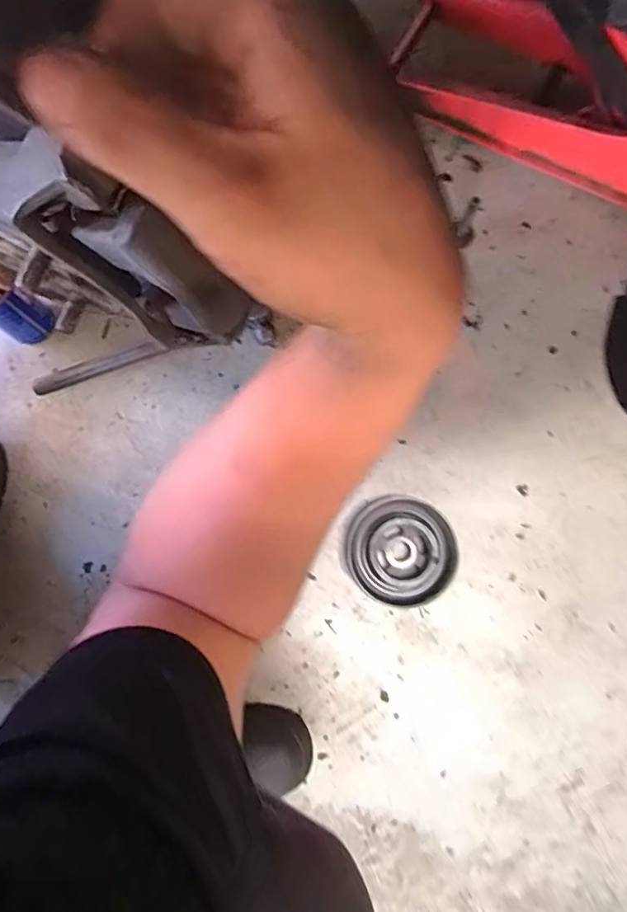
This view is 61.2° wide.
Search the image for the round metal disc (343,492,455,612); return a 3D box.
[{"bbox_3d":[0.110,0.121,0.675,0.128,0.049,0.134,0,80,1],"label":"round metal disc"}]

